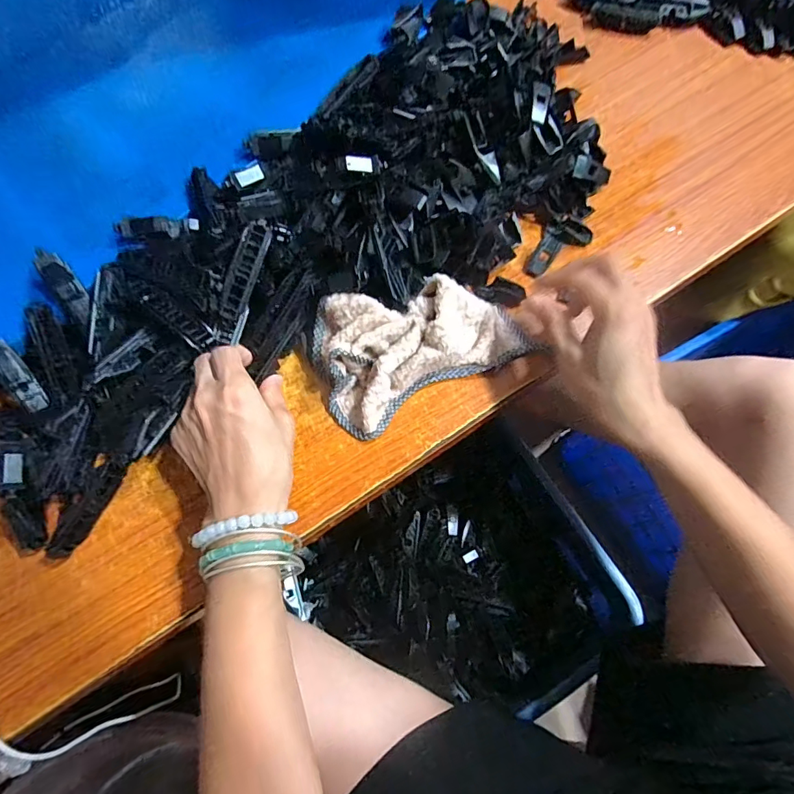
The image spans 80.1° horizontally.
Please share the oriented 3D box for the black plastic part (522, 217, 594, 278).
[{"bbox_3d":[0.137,-0.134,0.413,0.070,0.008,0.033,-33,73,-11],"label":"black plastic part"}]

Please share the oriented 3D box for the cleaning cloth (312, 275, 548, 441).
[{"bbox_3d":[0.020,-0.042,0.363,0.160,0.039,0.096,-19,71,-7],"label":"cleaning cloth"}]

